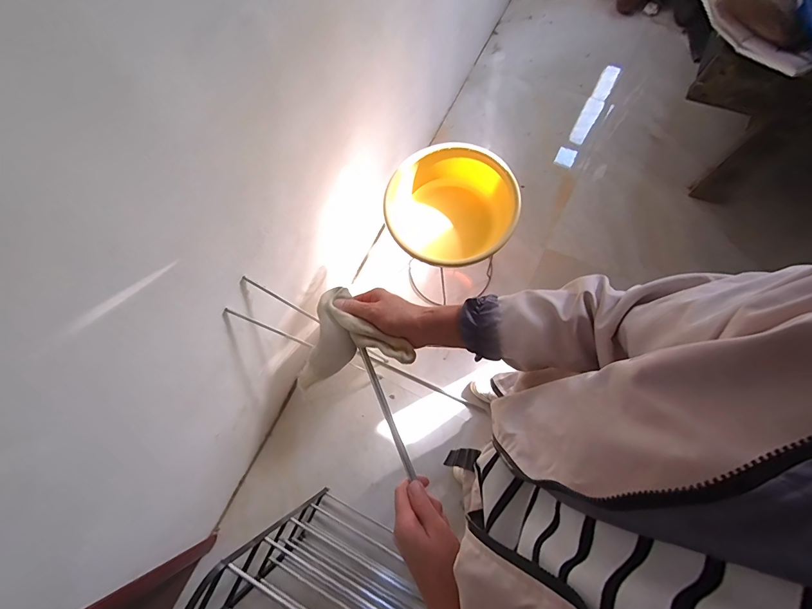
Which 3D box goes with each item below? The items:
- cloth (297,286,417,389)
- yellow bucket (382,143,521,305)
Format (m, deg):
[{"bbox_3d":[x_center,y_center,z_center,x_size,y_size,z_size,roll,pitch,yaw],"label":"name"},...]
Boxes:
[{"bbox_3d":[-0.078,0.037,0.498,0.159,0.073,0.122,-11,77,-3],"label":"cloth"},{"bbox_3d":[0.134,-0.259,1.076,0.372,0.220,0.386,-13,74,3],"label":"yellow bucket"}]

